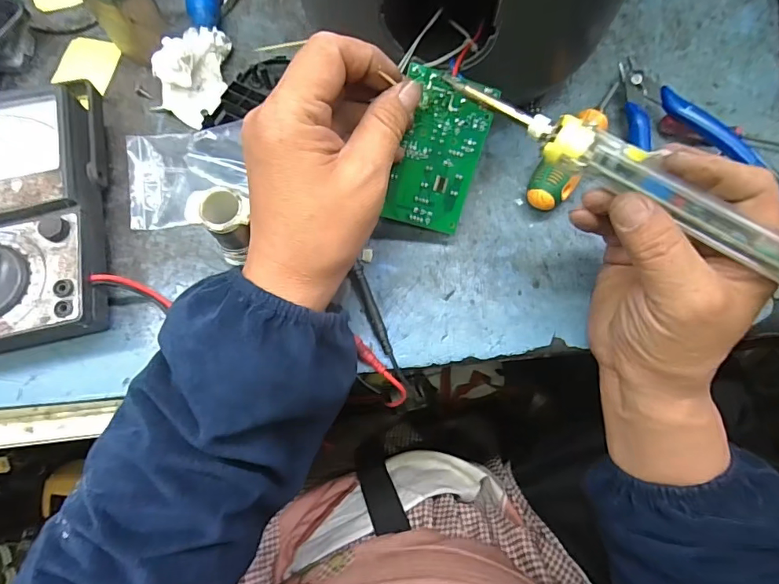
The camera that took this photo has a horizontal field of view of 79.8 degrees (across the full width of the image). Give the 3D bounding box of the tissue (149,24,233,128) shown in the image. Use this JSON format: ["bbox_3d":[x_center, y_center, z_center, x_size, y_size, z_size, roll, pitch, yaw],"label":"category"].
[{"bbox_3d":[-0.151,-0.169,0.349,0.049,0.036,0.080,9,75,2],"label":"tissue"}]

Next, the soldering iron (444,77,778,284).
[{"bbox_3d":[0.131,-0.055,0.234,0.230,0.017,0.024,34,77,11],"label":"soldering iron"}]

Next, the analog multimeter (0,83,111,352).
[{"bbox_3d":[-0.252,-0.048,0.309,0.115,0.047,0.185,-13,75,-4],"label":"analog multimeter"}]

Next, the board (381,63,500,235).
[{"bbox_3d":[0.033,-0.089,0.305,0.054,0.004,0.096,11,109,-9],"label":"board"}]

